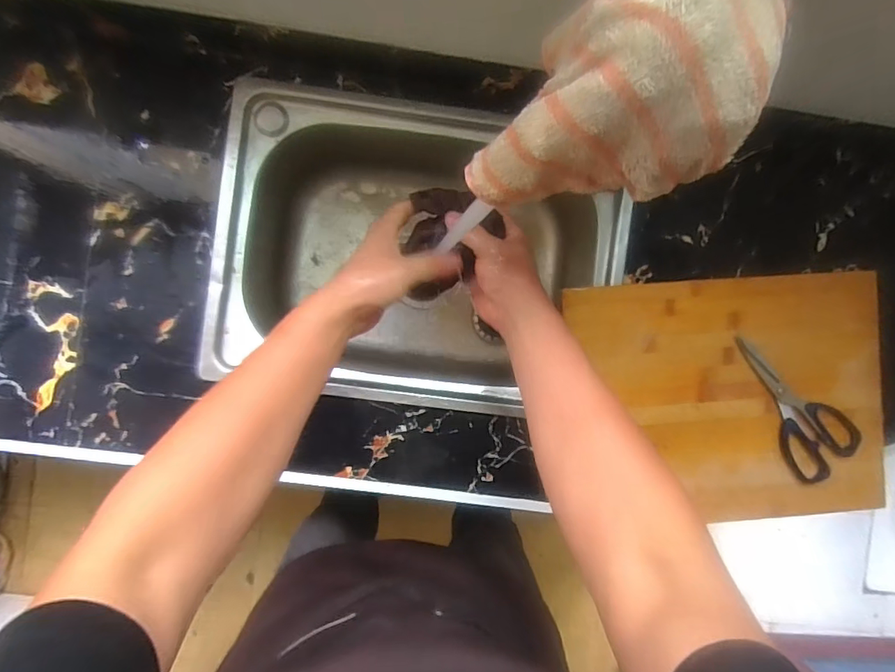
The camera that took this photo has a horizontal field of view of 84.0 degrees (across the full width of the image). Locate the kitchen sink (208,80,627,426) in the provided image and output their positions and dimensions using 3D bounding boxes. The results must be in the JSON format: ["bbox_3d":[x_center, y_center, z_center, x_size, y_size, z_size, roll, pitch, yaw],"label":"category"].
[{"bbox_3d":[-0.036,-0.094,0.661,0.460,0.206,0.350,10,91,-3],"label":"kitchen sink"}]

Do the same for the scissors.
[{"bbox_3d":[0.386,0.081,0.565,0.084,0.006,0.180,-44,93,2],"label":"scissors"}]

